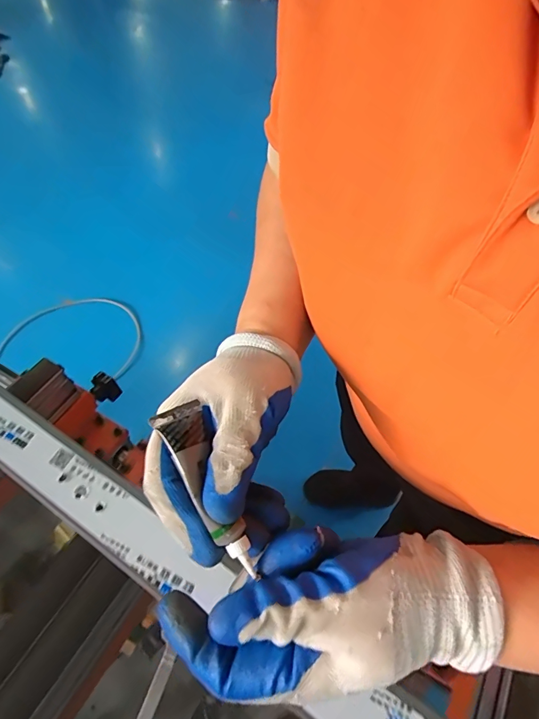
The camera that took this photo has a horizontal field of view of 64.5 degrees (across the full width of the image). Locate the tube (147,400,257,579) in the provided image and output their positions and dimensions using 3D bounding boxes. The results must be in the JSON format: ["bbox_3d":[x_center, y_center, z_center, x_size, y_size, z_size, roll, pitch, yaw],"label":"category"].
[{"bbox_3d":[-0.031,0.069,0.228,0.024,0.010,0.092,-24,79,-17],"label":"tube"}]

